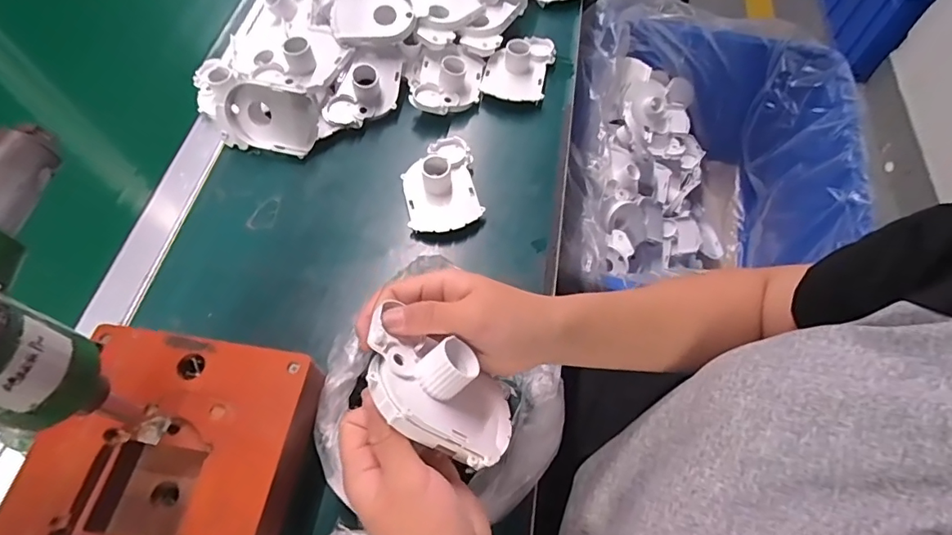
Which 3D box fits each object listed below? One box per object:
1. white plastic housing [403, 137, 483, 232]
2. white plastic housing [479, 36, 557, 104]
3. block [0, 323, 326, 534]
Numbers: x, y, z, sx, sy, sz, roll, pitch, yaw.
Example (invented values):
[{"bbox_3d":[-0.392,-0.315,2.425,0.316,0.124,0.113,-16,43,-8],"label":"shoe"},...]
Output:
[{"bbox_3d":[-0.034,-0.081,0.473,0.067,0.034,0.102,-7,62,-5],"label":"white plastic housing"},{"bbox_3d":[0.047,-0.221,0.547,0.067,0.040,0.093,15,62,7],"label":"white plastic housing"},{"bbox_3d":[-0.192,0.133,0.328,0.158,0.075,0.156,9,62,4],"label":"block"}]

